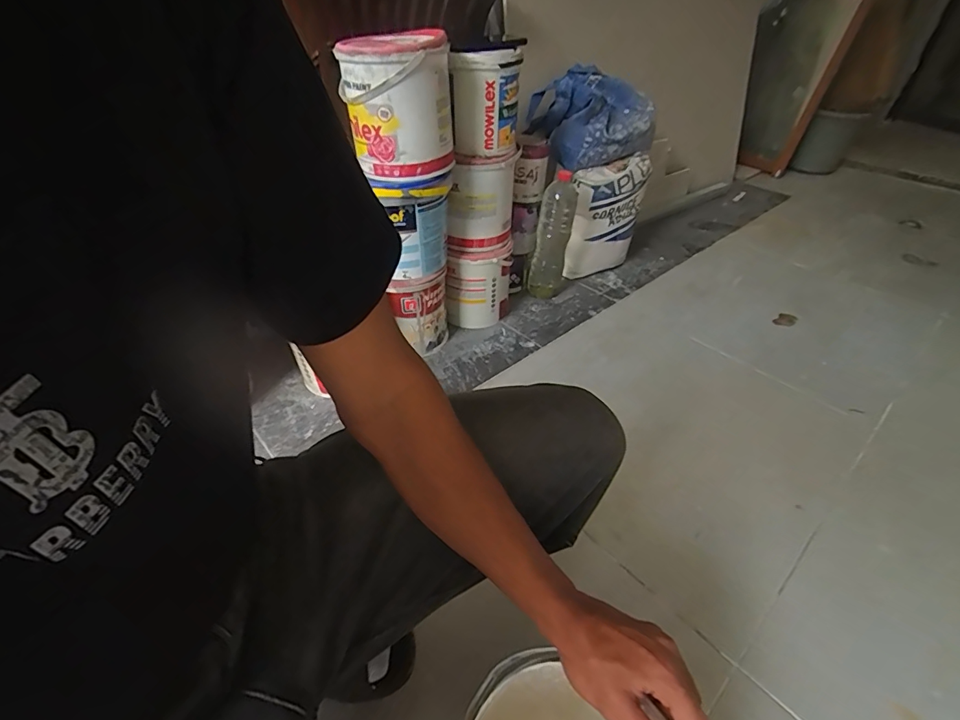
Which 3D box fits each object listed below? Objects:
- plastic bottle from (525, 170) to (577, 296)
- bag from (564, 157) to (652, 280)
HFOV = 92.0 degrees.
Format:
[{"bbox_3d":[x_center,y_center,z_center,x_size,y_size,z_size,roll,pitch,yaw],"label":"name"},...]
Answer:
[{"bbox_3d":[0.184,-0.299,1.162,0.094,0.283,0.101,9,40,9],"label":"plastic bottle"},{"bbox_3d":[0.333,-0.373,1.251,0.234,0.298,0.082,-25,46,-29],"label":"bag"}]

